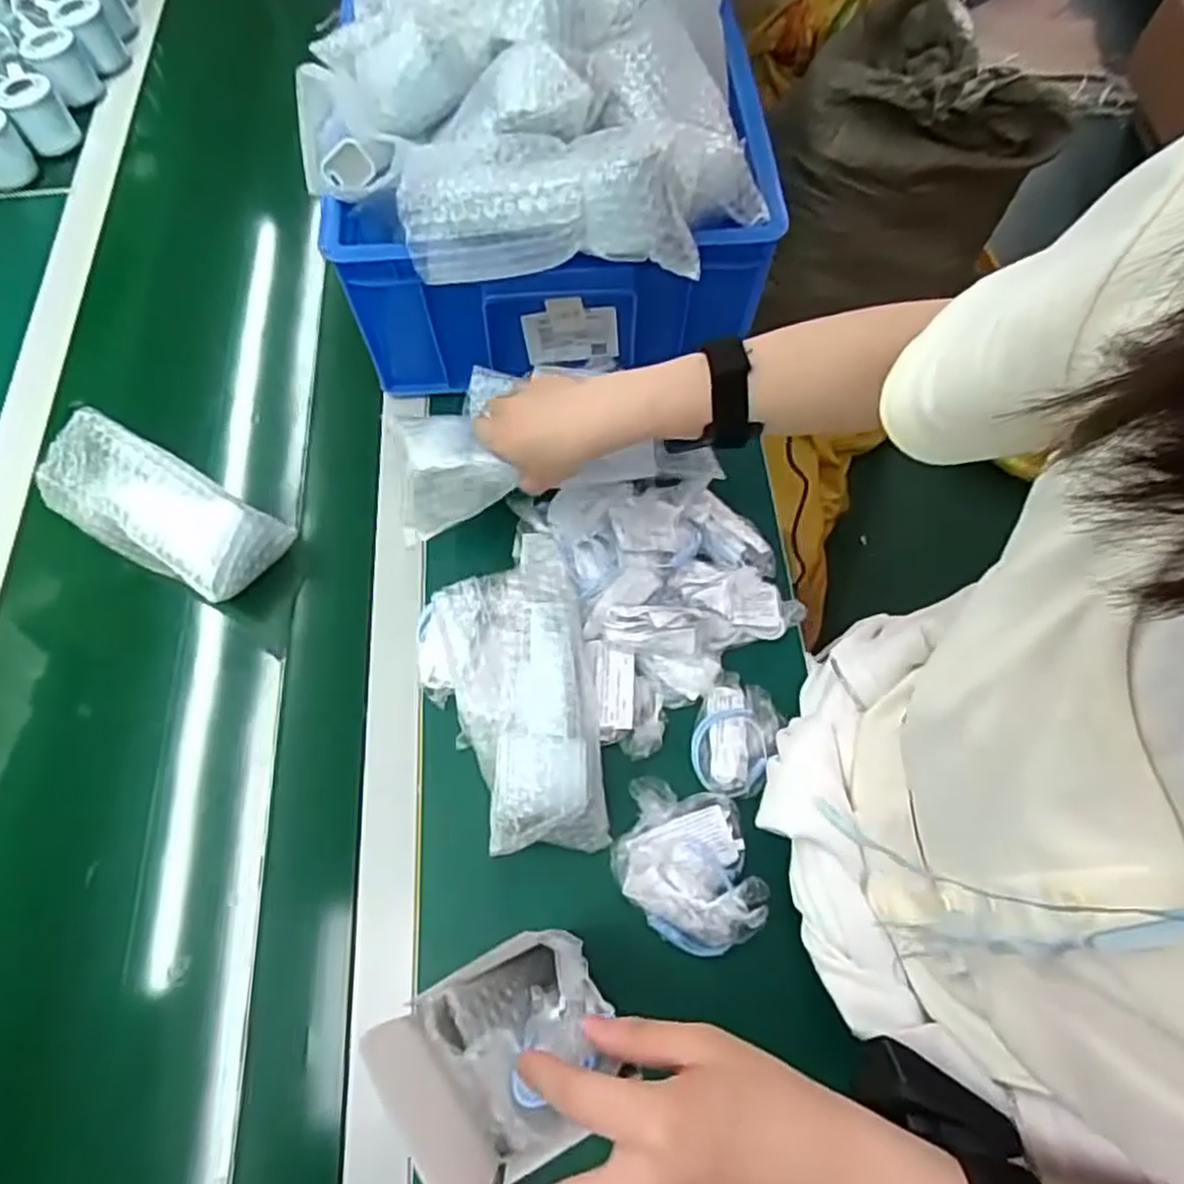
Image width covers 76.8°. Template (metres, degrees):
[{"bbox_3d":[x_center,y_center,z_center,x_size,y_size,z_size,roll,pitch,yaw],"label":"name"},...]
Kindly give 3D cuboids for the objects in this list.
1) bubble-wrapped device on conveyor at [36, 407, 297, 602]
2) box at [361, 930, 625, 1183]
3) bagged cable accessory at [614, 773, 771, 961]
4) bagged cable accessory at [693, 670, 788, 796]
[{"bbox_3d":[-0.350,-0.068,0.596,0.199,0.045,0.083,25,68,11],"label":"bubble-wrapped device on conveyor"},{"bbox_3d":[-0.033,0.197,0.325,0.090,0.099,0.077,-30,69,-14],"label":"box"},{"bbox_3d":[0.066,0.182,0.502,0.099,0.036,0.098,0,65,0],"label":"bagged cable accessory"},{"bbox_3d":[0.108,0.105,0.548,0.058,0.015,0.084,18,66,7],"label":"bagged cable accessory"}]

